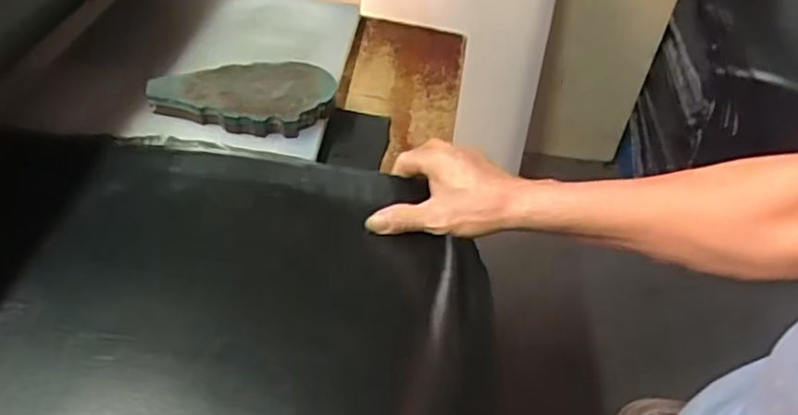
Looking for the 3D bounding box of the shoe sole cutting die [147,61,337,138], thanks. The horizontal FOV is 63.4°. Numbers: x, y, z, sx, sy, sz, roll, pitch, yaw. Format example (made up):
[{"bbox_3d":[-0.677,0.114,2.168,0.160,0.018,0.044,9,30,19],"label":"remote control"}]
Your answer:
[{"bbox_3d":[-0.156,-0.116,0.645,0.174,0.019,0.096,3,43,-3],"label":"shoe sole cutting die"}]

